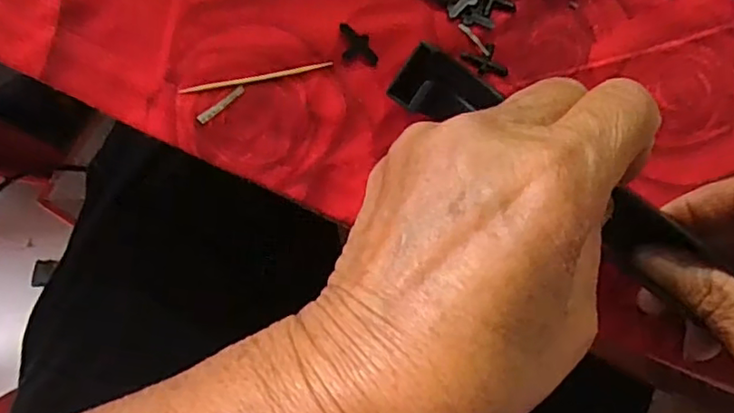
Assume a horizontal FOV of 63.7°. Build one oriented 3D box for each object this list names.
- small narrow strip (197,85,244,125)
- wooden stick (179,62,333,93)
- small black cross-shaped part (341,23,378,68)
[{"bbox_3d":[-0.060,-0.042,0.241,0.023,0.004,0.004,-41,89,-6],"label":"small narrow strip"},{"bbox_3d":[-0.045,-0.053,0.243,0.062,0.004,0.004,-10,86,-5],"label":"wooden stick"},{"bbox_3d":[-0.003,-0.067,0.247,0.017,0.005,0.013,12,85,-3],"label":"small black cross-shaped part"}]

